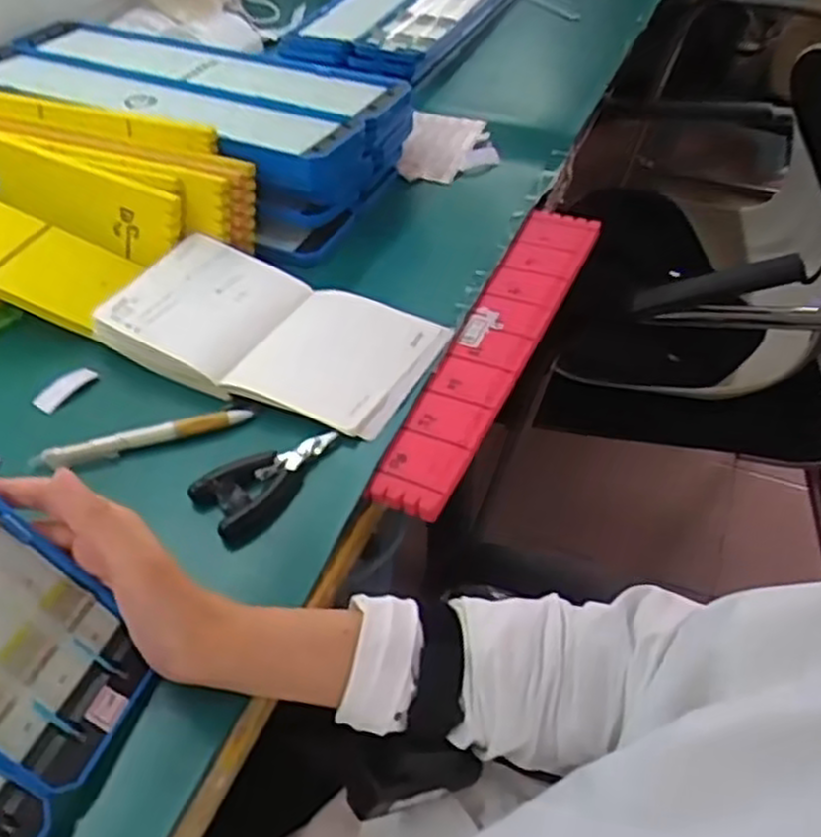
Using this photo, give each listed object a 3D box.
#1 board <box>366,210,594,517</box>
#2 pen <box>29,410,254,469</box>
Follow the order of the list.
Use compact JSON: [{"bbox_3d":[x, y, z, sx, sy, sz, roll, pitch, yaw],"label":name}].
[{"bbox_3d":[0.066,-0.063,0.589,0.060,0.004,0.347,20,49,16],"label":"board"},{"bbox_3d":[-0.182,0.012,0.531,0.143,0.013,0.012,-14,47,-13],"label":"pen"}]

